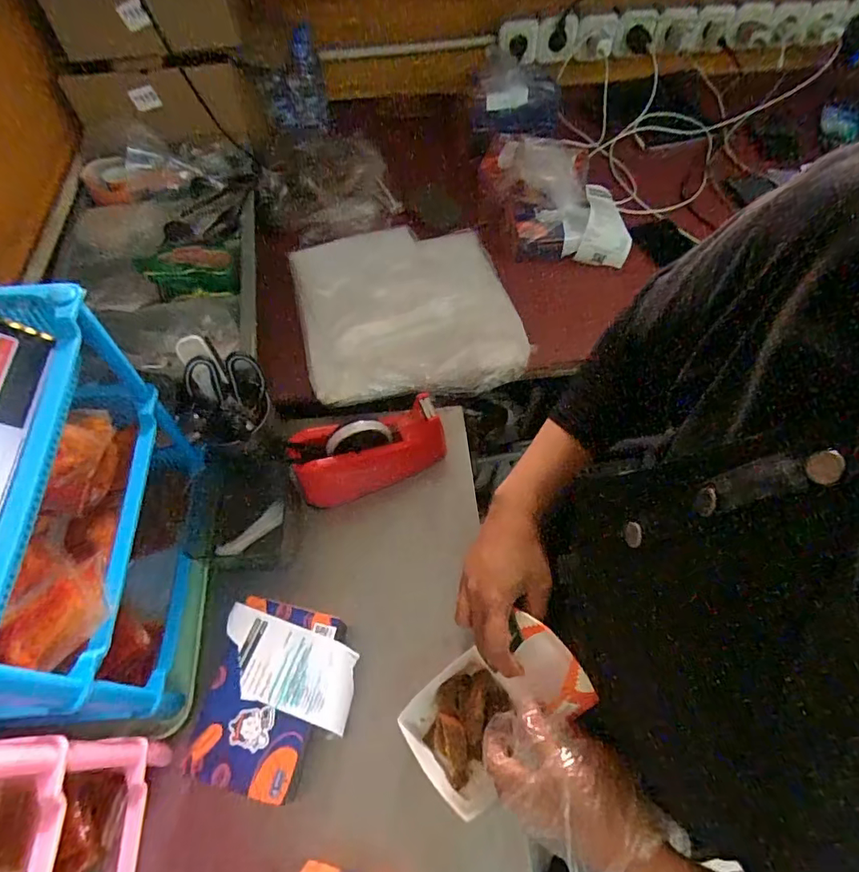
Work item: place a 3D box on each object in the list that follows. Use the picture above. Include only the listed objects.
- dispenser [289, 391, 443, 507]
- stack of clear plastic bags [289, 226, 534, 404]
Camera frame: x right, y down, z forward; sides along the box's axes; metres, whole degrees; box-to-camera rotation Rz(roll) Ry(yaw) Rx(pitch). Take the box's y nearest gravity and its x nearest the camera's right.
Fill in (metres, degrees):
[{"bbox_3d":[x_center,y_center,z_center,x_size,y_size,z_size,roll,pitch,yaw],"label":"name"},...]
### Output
[{"bbox_3d":[-0.078,0.020,0.660,0.195,0.094,0.069,-20,61,-11],"label":"dispenser"},{"bbox_3d":[-0.034,-0.204,0.795,0.331,0.037,0.333,-12,60,-7],"label":"stack of clear plastic bags"}]

